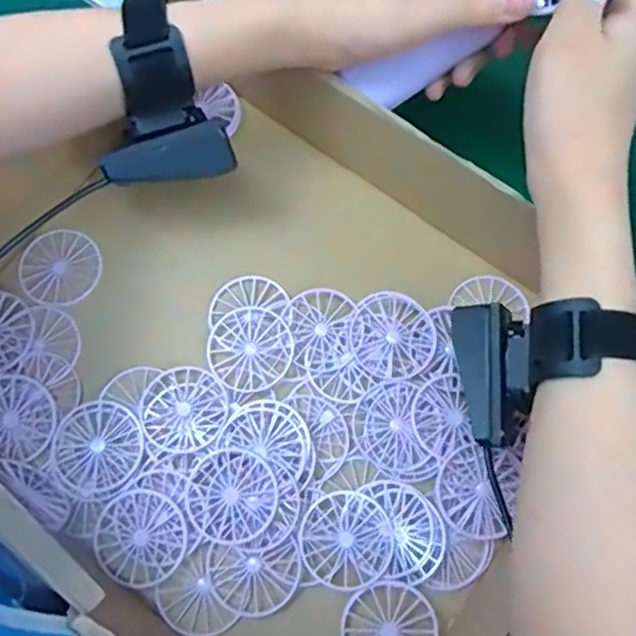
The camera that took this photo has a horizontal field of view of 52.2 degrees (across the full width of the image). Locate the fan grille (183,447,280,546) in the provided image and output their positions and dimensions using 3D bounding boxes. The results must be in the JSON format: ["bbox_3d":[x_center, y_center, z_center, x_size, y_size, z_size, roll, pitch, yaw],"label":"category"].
[{"bbox_3d":[-0.047,0.098,0.357,0.049,0.005,0.049,0,75,-1],"label":"fan grille"}]

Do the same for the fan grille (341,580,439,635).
[{"bbox_3d":[0.038,0.166,0.344,0.048,0.009,0.048,0,75,-1],"label":"fan grille"}]

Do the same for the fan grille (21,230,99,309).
[{"bbox_3d":[-0.160,-0.032,0.403,0.047,0.004,0.050,0,75,-1],"label":"fan grille"}]

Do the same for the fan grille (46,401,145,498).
[{"bbox_3d":[-0.125,0.074,0.367,0.050,0.004,0.051,0,75,-1],"label":"fan grille"}]

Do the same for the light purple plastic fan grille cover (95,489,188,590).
[{"bbox_3d":[-0.097,0.120,0.353,0.048,0.004,0.048,40,77,9],"label":"light purple plastic fan grille cover"}]

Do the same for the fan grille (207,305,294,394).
[{"bbox_3d":[-0.041,0.018,0.387,0.050,0.004,0.049,0,75,-1],"label":"fan grille"}]

